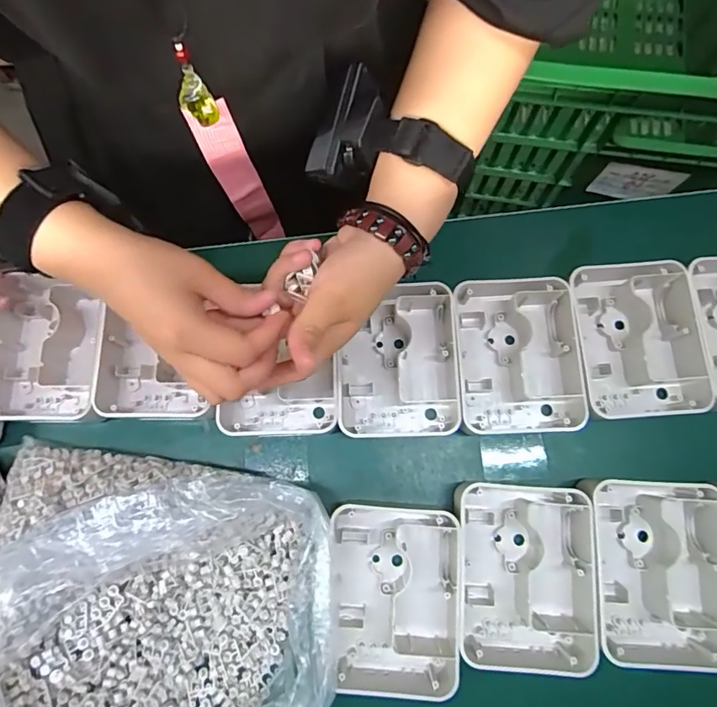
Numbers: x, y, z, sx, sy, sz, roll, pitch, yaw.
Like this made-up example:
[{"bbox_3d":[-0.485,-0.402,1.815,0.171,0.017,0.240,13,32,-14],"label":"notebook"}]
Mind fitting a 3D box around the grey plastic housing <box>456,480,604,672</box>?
[{"bbox_3d":[0.124,0.169,0.364,0.100,0.040,0.130,1,78,1],"label":"grey plastic housing"}]

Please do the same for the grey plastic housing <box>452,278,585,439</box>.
[{"bbox_3d":[0.130,0.001,0.406,0.095,0.037,0.132,-2,78,0],"label":"grey plastic housing"}]

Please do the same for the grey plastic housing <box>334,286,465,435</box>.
[{"bbox_3d":[0.034,0.004,0.410,0.105,0.039,0.132,-2,78,0],"label":"grey plastic housing"}]

